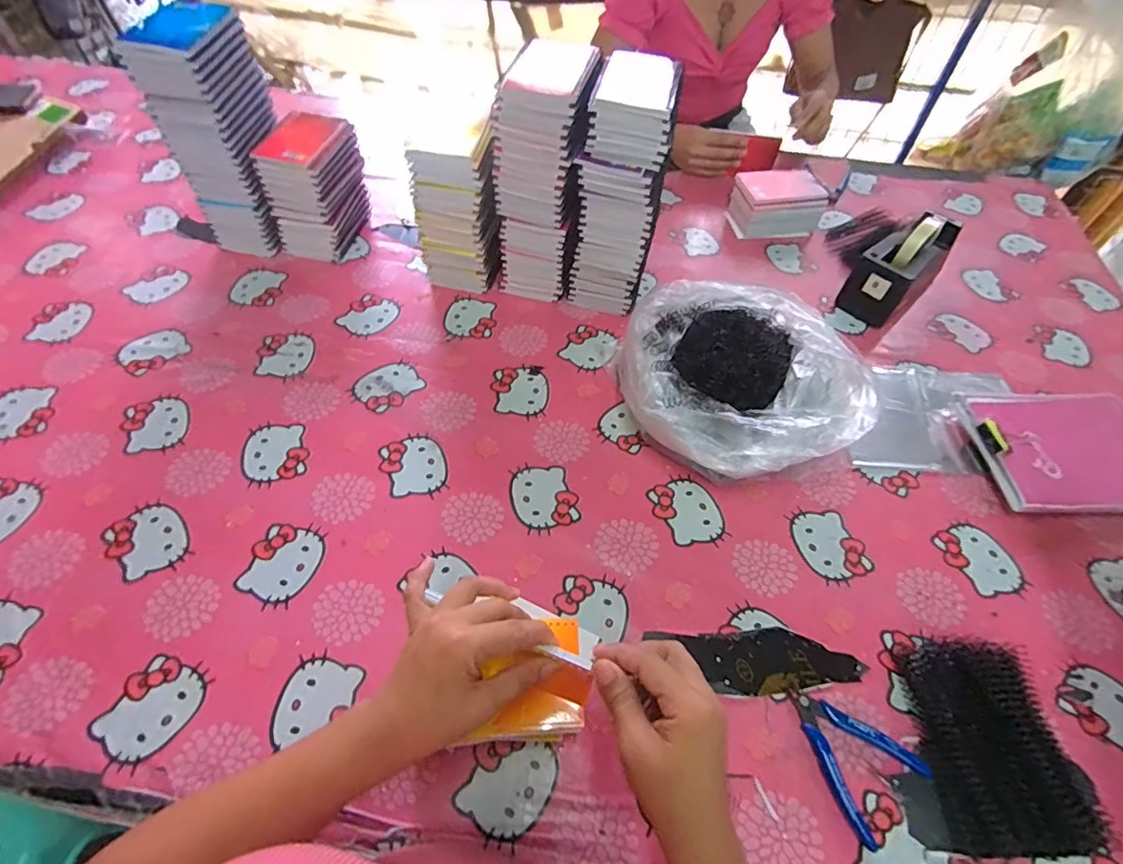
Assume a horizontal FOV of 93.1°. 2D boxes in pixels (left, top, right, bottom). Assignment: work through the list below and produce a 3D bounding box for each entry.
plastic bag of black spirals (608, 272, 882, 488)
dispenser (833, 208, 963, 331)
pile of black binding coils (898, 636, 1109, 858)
[{"bbox_3d":[0.195,-0.056,0.635,0.234,0.119,0.288,-26,60,-19],"label":"plastic bag of black spirals"},{"bbox_3d":[0.507,-0.254,0.789,0.203,0.118,0.080,-35,62,-24],"label":"dispenser"},{"bbox_3d":[0.373,0.263,0.461,0.115,0.034,0.160,2,54,-1],"label":"pile of black binding coils"}]

